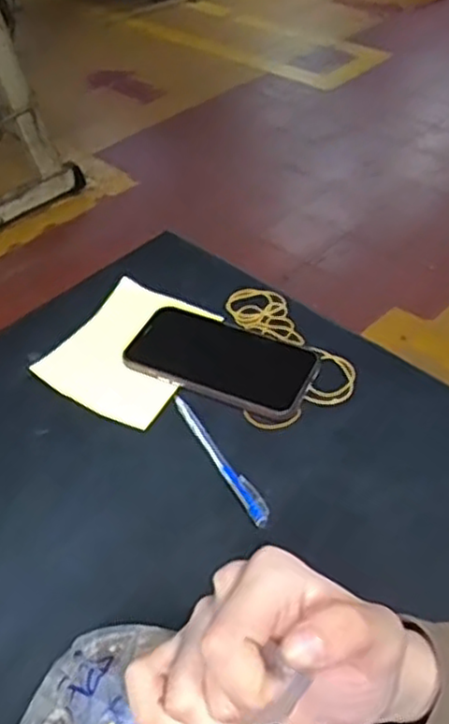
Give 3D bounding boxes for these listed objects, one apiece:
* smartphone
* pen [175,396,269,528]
[{"bbox_3d":[-0.002,-0.002,0.616,0.159,0.016,0.085,20,48,19],"label":"smartphone"},{"bbox_3d":[-0.003,0.071,0.541,0.014,0.010,0.134,-21,49,-21],"label":"pen"}]

